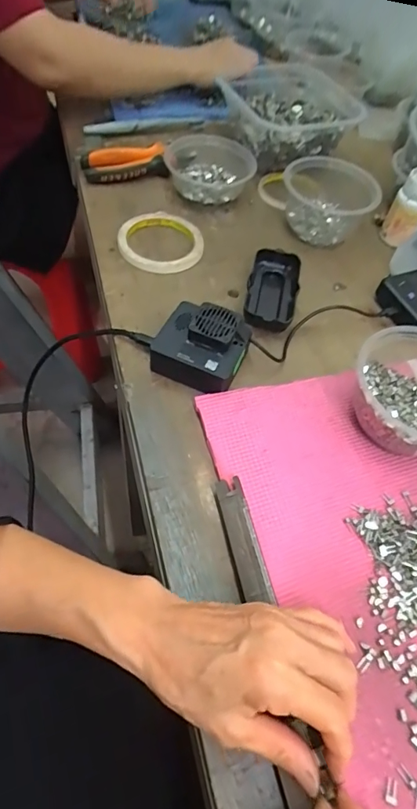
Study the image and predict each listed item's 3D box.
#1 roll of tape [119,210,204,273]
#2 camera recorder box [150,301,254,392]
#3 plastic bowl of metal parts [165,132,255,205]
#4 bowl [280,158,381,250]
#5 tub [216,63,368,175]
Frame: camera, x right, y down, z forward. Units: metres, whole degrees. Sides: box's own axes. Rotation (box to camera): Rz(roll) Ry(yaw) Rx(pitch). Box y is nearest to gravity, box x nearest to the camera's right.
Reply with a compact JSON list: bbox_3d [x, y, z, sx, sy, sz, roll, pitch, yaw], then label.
[{"bbox_3d":[-0.053,-0.192,0.527,0.092,0.014,0.098,2,57,-3],"label":"roll of tape"},{"bbox_3d":[-0.006,-0.055,0.424,0.080,0.042,0.072,25,58,11],"label":"camera recorder box"},{"bbox_3d":[0.001,-0.303,0.585,0.110,0.051,0.094,24,57,8],"label":"plastic bowl of metal parts"},{"bbox_3d":[0.147,-0.252,0.558,0.094,0.056,0.096,4,56,-6],"label":"bowl"},{"bbox_3d":[0.111,-0.425,0.665,0.163,0.061,0.207,-11,59,-11],"label":"tub"}]

